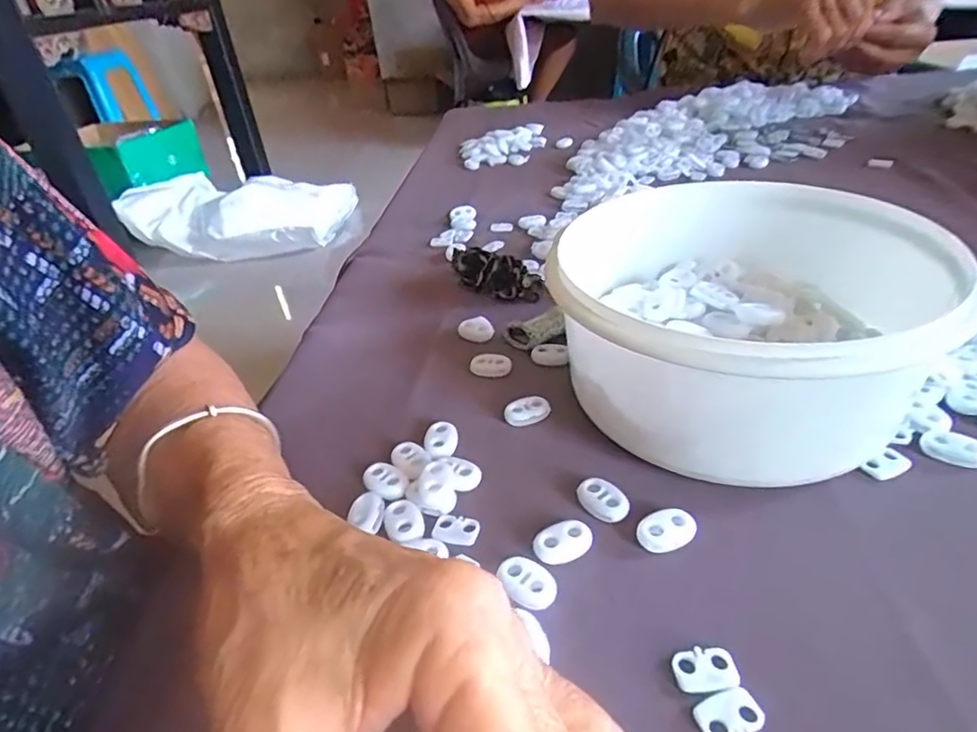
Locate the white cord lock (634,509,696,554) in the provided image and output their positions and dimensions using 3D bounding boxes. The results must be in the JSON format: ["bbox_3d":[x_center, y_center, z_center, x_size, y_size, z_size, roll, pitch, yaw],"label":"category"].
[{"bbox_3d":[0.067,0.063,0.220,0.021,0.007,0.015,-19,37,-16],"label":"white cord lock"}]

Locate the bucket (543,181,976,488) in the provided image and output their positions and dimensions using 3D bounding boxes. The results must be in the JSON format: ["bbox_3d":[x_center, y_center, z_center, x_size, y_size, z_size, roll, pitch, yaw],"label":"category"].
[{"bbox_3d":[0.111,-0.017,0.262,0.151,0.076,0.151,-5,35,3],"label":"bucket"}]

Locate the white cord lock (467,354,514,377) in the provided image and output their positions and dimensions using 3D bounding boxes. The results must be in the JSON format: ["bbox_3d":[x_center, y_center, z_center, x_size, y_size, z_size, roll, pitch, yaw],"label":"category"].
[{"bbox_3d":[0.001,0.000,0.319,0.023,0.008,0.009,-2,36,7],"label":"white cord lock"}]

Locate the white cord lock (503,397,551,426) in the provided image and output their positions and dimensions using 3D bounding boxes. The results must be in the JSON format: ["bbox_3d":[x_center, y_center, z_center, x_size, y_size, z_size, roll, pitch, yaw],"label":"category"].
[{"bbox_3d":[0.019,0.022,0.284,0.022,0.007,0.013,-14,36,-9],"label":"white cord lock"}]

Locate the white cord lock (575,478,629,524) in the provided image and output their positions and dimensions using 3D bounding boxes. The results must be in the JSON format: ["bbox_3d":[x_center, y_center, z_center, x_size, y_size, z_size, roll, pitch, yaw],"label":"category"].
[{"bbox_3d":[0.046,0.054,0.236,0.015,0.005,0.022,-28,40,-26],"label":"white cord lock"}]

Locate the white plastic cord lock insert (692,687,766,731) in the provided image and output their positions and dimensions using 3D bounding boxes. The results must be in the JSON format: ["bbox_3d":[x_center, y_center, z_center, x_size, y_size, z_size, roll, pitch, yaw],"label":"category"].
[{"bbox_3d":[0.069,0.101,0.168,0.018,0.004,0.013,-15,36,-11],"label":"white plastic cord lock insert"}]

